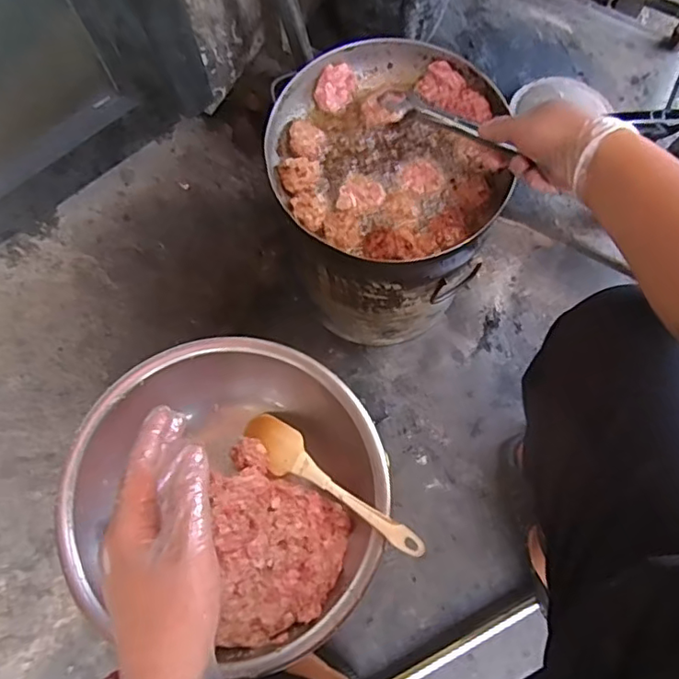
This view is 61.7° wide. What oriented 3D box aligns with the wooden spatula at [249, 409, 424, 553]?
[{"bbox_3d":[-0.015,0.141,0.563,0.231,0.010,0.045,30,74,34],"label":"wooden spatula"}]

